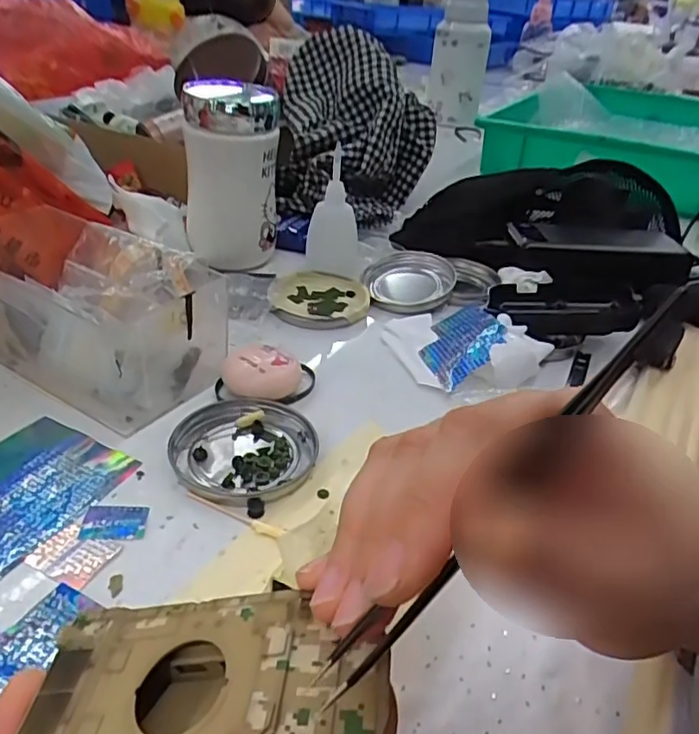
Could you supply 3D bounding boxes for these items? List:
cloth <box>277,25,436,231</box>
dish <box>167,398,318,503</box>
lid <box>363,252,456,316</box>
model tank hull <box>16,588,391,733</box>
[{"bbox_3d":[0.009,-0.255,0.658,0.157,0.162,0.197,4,34,-3],"label":"cloth"},{"bbox_3d":[-0.058,0.044,0.340,0.077,0.009,0.077,4,34,-3],"label":"dish"},{"bbox_3d":[0.051,-0.075,0.522,0.076,0.019,0.077,10,34,6],"label":"lid"},{"bbox_3d":[-0.036,0.085,0.153,0.093,0.017,0.052,-8,30,19],"label":"model tank hull"}]

